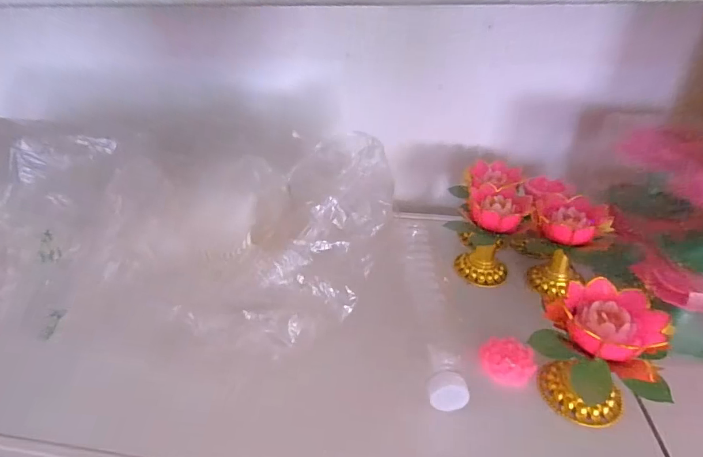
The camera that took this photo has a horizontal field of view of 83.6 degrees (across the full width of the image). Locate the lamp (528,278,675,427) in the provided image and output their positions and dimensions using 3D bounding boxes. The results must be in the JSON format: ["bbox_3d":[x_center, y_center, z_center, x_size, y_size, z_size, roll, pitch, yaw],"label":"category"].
[{"bbox_3d":[0.197,0.105,0.320,0.092,0.100,0.073,16,38,23],"label":"lamp"}]

